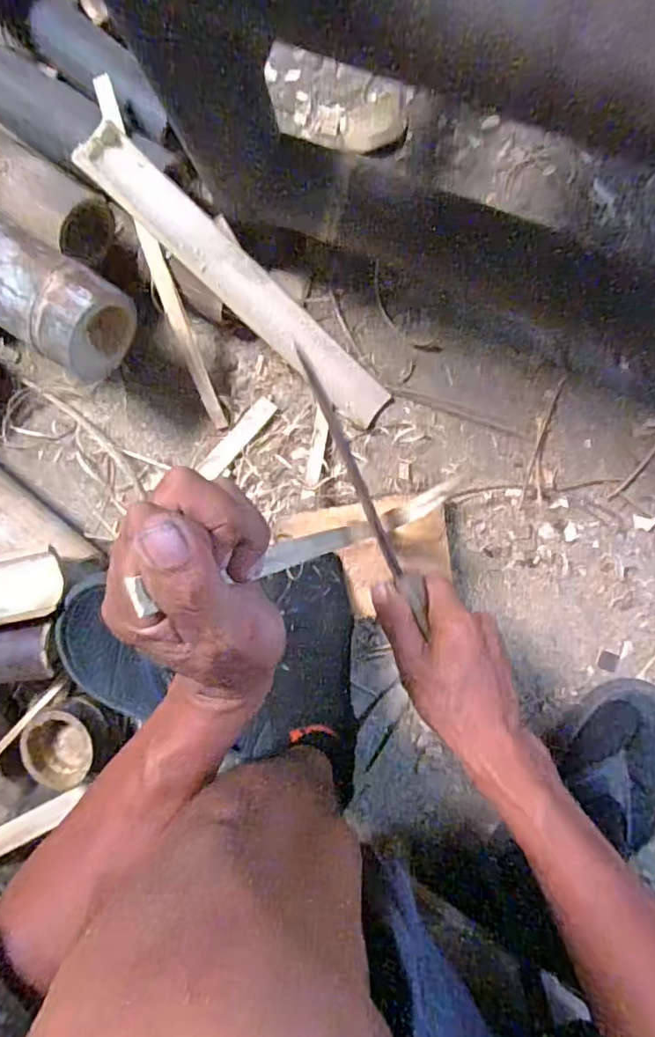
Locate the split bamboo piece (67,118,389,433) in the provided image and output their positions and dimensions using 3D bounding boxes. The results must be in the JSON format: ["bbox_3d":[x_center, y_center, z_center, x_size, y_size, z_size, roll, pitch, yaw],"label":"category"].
[{"bbox_3d":[-0.078,-0.218,0.530,0.346,0.020,0.049,41,94,-14],"label":"split bamboo piece"}]

